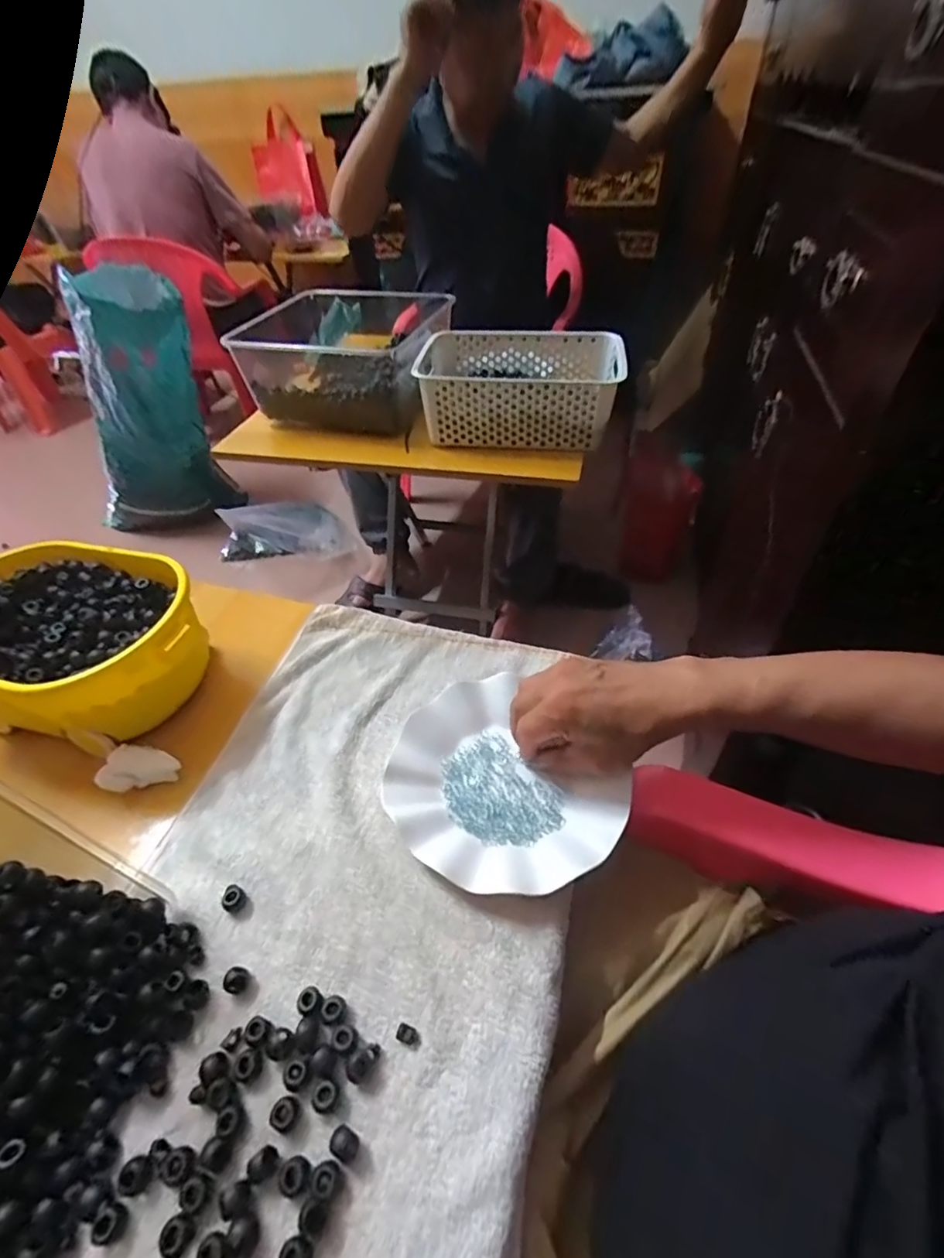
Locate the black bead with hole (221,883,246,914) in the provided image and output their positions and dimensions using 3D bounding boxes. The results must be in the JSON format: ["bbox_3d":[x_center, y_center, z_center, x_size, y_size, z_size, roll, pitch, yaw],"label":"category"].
[{"bbox_3d":[-0.166,0.187,0.378,0.015,0.008,0.016,21,49,17],"label":"black bead with hole"}]

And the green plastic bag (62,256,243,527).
[{"bbox_3d":[-0.884,-0.573,1.480,0.359,0.605,0.296,-25,50,-22],"label":"green plastic bag"}]

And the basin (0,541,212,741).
[{"bbox_3d":[-0.357,0.007,0.488,0.242,0.083,0.162,10,46,12],"label":"basin"}]

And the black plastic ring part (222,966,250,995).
[{"bbox_3d":[-0.149,0.221,0.344,0.014,0.009,0.014,1,46,-1],"label":"black plastic ring part"}]

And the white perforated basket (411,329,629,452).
[{"bbox_3d":[0.073,-0.388,0.875,0.305,0.107,0.215,3,45,5],"label":"white perforated basket"}]

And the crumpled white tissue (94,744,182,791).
[{"bbox_3d":[-0.273,0.116,0.449,0.056,0.018,0.037,4,45,5],"label":"crumpled white tissue"}]

